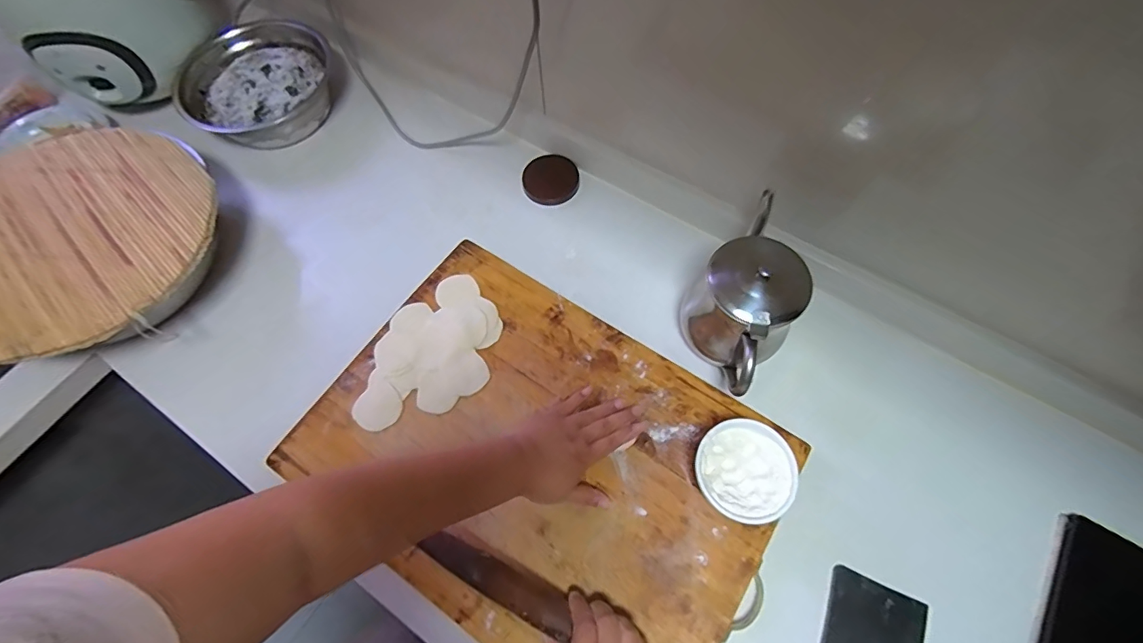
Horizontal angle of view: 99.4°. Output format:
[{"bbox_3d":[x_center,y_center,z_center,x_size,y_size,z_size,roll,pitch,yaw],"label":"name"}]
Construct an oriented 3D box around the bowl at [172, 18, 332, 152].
[{"bbox_3d":[-0.481,-0.367,0.757,0.219,0.067,0.222,0,68,-1],"label":"bowl"}]

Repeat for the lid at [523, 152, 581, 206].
[{"bbox_3d":[-0.029,-0.208,0.709,0.081,0.009,0.077,0,68,-1],"label":"lid"}]

